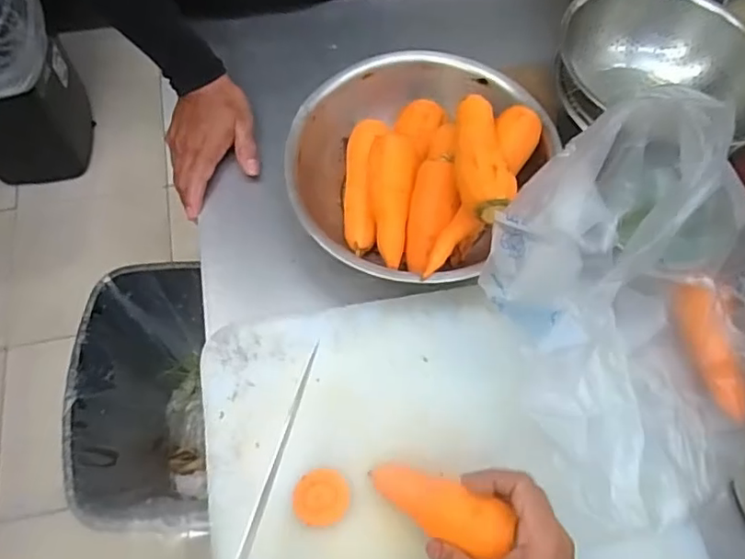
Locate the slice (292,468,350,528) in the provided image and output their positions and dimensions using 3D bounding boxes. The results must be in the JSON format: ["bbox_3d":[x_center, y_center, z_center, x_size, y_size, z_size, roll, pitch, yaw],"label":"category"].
[{"bbox_3d":[-0.042,0.181,0.491,0.045,0.004,0.045,4,65,0],"label":"slice"}]

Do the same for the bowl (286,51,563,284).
[{"bbox_3d":[0.037,-0.121,0.588,0.230,0.117,0.240,1,65,-1],"label":"bowl"}]

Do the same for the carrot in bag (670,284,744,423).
[{"bbox_3d":[0.305,0.063,0.526,0.030,0.032,0.123,-17,81,-9],"label":"carrot in bag"}]

